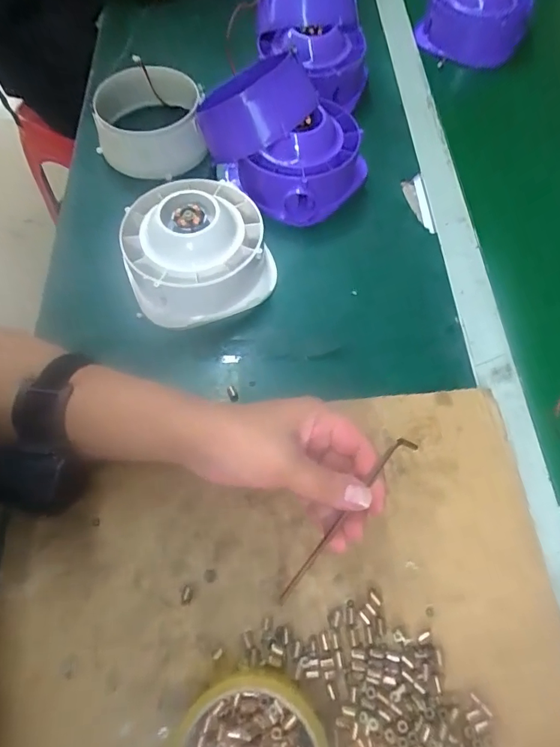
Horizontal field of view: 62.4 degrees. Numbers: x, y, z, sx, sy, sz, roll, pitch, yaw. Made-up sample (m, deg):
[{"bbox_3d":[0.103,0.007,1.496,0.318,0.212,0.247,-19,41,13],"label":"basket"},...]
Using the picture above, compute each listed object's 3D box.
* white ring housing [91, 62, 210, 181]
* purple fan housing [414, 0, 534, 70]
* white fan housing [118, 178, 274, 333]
[{"bbox_3d":[-0.150,-0.291,0.532,0.115,0.058,0.147,-10,64,-4],"label":"white ring housing"},{"bbox_3d":[0.267,-0.523,0.635,0.137,0.118,0.171,7,64,5],"label":"purple fan housing"},{"bbox_3d":[-0.080,-0.120,0.435,0.130,0.068,0.121,-21,65,-9],"label":"white fan housing"}]

